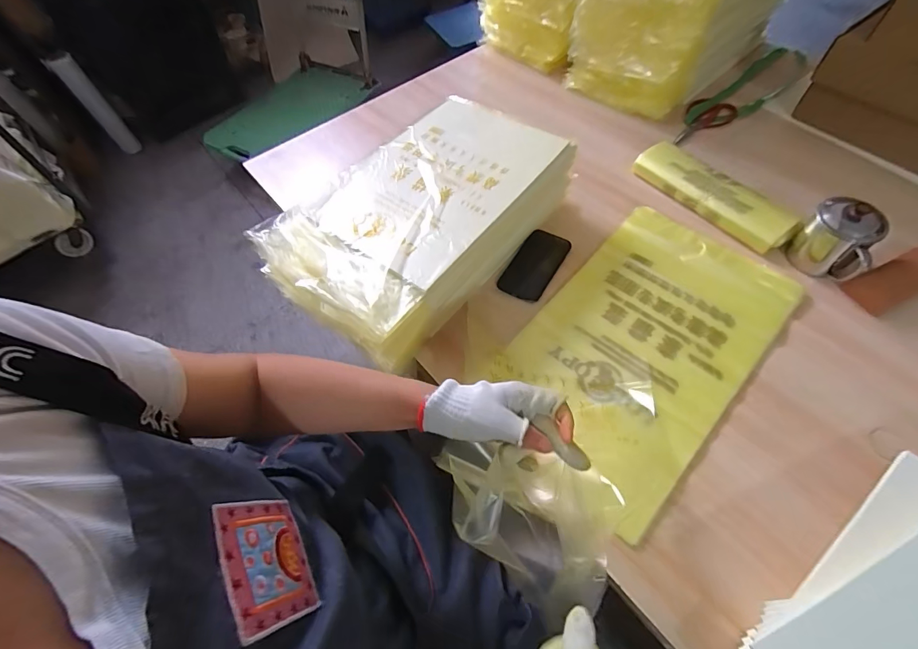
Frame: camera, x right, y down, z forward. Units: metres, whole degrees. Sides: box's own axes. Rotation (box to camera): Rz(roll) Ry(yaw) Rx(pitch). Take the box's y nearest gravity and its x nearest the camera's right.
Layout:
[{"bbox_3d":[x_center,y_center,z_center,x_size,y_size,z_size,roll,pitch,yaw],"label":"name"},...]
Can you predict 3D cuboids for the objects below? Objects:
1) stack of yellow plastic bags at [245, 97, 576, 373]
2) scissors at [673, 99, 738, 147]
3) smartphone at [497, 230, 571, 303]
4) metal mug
[{"bbox_3d":[-0.056,-0.188,0.682,0.279,0.109,0.487,36,68,23],"label":"stack of yellow plastic bags"},{"bbox_3d":[0.542,-0.458,0.916,0.201,0.013,0.095,-38,63,-17],"label":"scissors"},{"bbox_3d":[0.134,-0.107,0.722,0.079,0.009,0.156,28,65,17],"label":"smartphone"},{"bbox_3d":[0.611,-0.135,0.655,0.098,0.098,0.078,30,65,18],"label":"metal mug"}]

